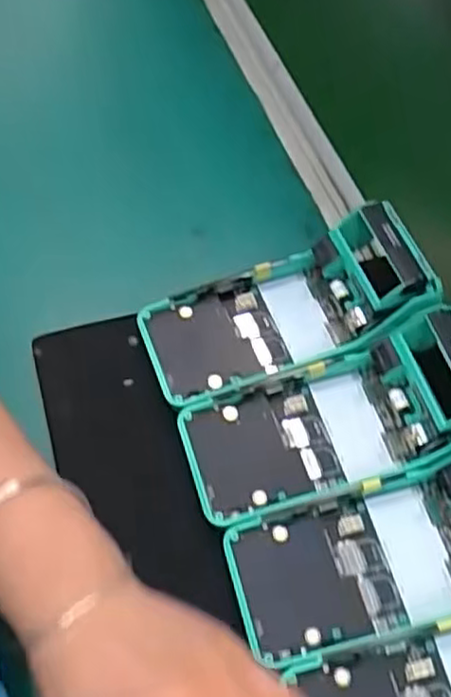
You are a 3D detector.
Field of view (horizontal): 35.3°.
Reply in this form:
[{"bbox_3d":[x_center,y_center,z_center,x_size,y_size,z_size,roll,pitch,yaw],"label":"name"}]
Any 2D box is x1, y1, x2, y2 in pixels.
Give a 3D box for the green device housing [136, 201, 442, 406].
[{"bbox_3d":[0.043,-0.030,0.432,0.184,0.060,0.081,-16,62,-13],"label":"green device housing"}]

